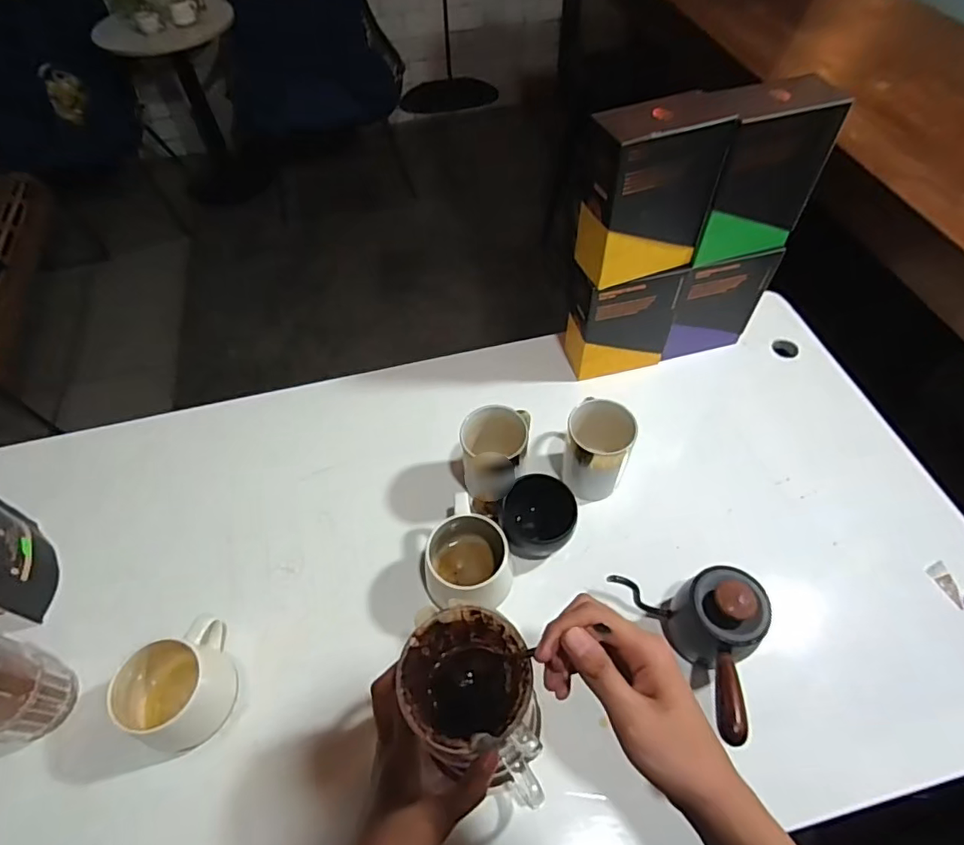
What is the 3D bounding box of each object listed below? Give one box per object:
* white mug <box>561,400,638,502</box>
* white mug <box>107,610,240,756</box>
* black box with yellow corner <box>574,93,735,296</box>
[{"bbox_3d":[0.127,0.028,0.612,0.069,0.091,0.083,14,57,12],"label":"white mug"},{"bbox_3d":[-0.279,0.240,0.513,0.081,0.074,0.107,-3,55,1],"label":"white mug"},{"bbox_3d":[0.167,-0.228,0.559,0.116,0.165,0.064,-21,56,-12],"label":"black box with yellow corner"}]

